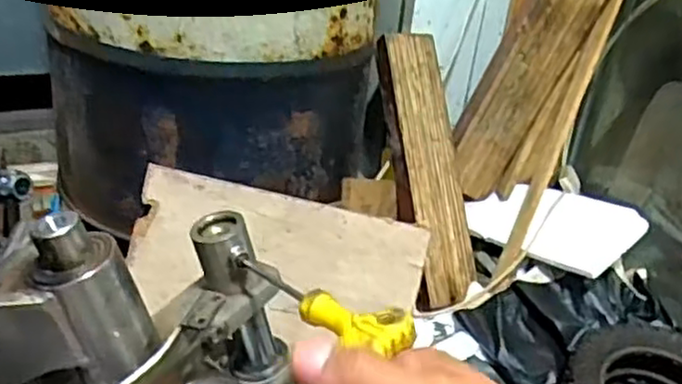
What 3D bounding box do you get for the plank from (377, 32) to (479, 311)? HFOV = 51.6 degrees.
[{"bbox_3d":[0.144,-0.045,1.200,0.108,0.471,0.049,-4,-13,-20],"label":"plank"}]

